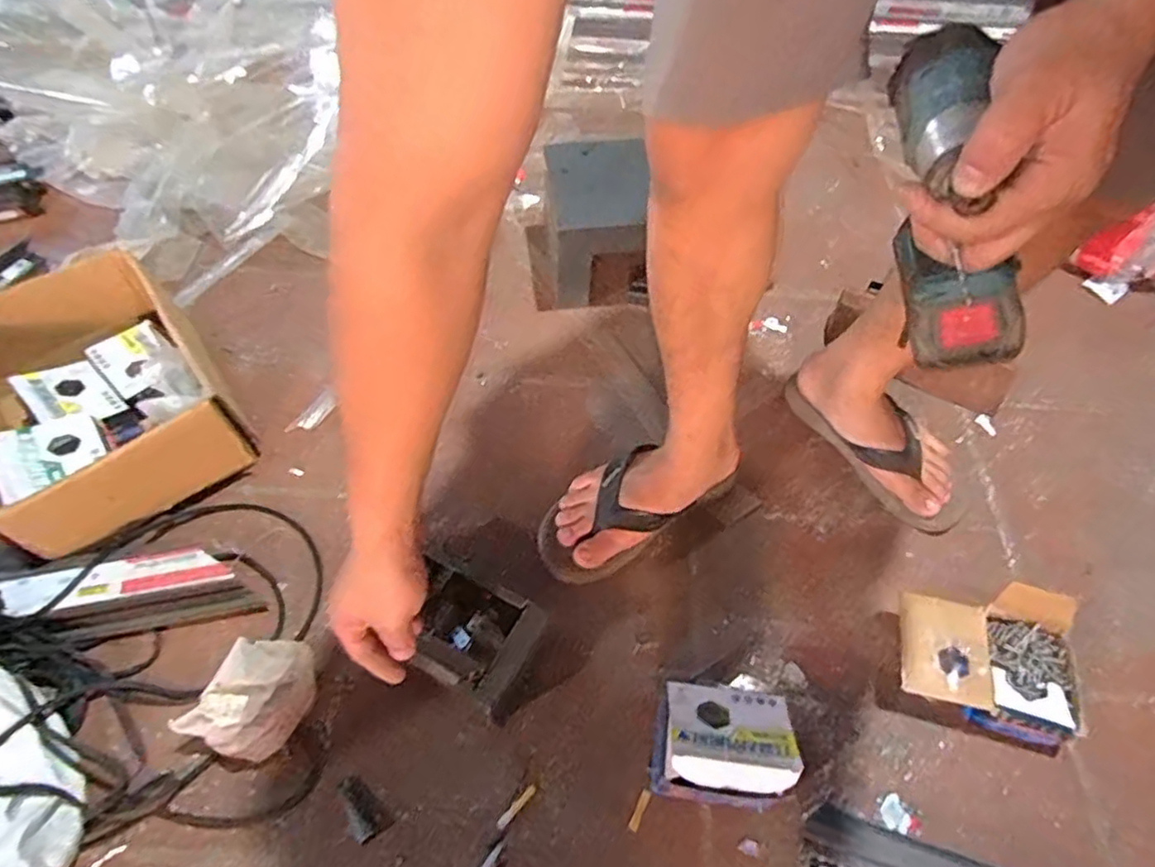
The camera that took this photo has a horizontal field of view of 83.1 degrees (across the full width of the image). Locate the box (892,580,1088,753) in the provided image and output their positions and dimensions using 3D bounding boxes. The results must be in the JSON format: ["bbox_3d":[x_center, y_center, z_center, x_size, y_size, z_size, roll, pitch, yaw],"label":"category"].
[{"bbox_3d":[0.450,0.242,0.721,0.193,0.076,0.144,17,59,9],"label":"box"}]

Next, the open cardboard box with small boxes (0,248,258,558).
[{"bbox_3d":[-0.637,-0.040,0.854,0.286,0.151,0.369,-39,66,-23],"label":"open cardboard box with small boxes"}]

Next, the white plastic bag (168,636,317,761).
[{"bbox_3d":[-0.337,0.275,0.686,0.089,0.080,0.124,24,60,14],"label":"white plastic bag"}]

